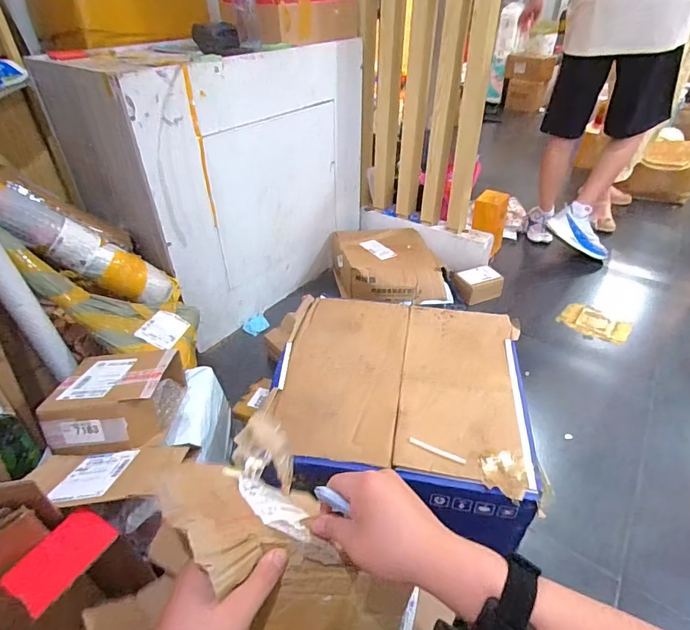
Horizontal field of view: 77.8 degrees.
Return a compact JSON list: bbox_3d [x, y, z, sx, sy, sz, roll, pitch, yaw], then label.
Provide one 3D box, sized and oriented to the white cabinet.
[{"bbox_3d":[-0.384,-0.467,1.574,0.546,0.894,0.987,23,44,26],"label":"white cabinet"}]

